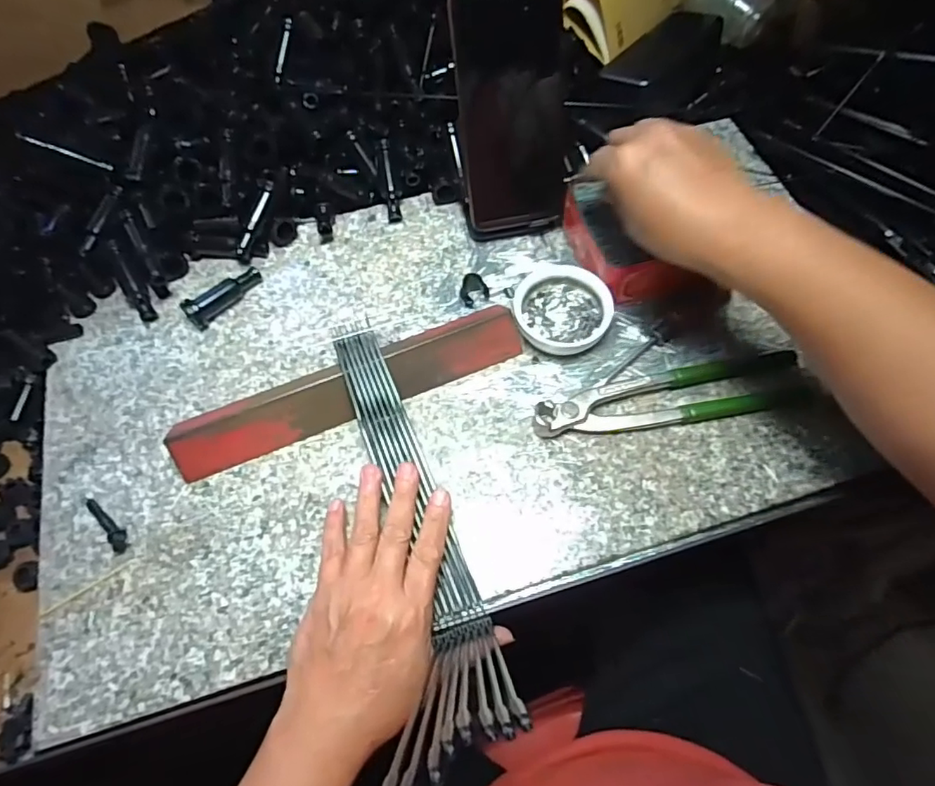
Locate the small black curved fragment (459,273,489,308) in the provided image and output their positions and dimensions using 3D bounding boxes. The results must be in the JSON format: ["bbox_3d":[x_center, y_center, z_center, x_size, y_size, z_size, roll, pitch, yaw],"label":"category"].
[{"bbox_3d":[0.004,-0.081,0.447,0.020,0.022,0.019,-37,67,-15],"label":"small black curved fragment"}]

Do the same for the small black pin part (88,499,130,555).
[{"bbox_3d":[-0.244,0.088,0.378,0.049,0.008,0.013,40,72,19],"label":"small black pin part"}]

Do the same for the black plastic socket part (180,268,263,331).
[{"bbox_3d":[-0.196,-0.080,0.454,0.066,0.019,0.016,-42,68,-17],"label":"black plastic socket part"}]

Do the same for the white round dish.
[{"bbox_3d":[0.072,-0.064,0.432,0.069,0.024,0.072,-1,63,2],"label":"white round dish"}]

